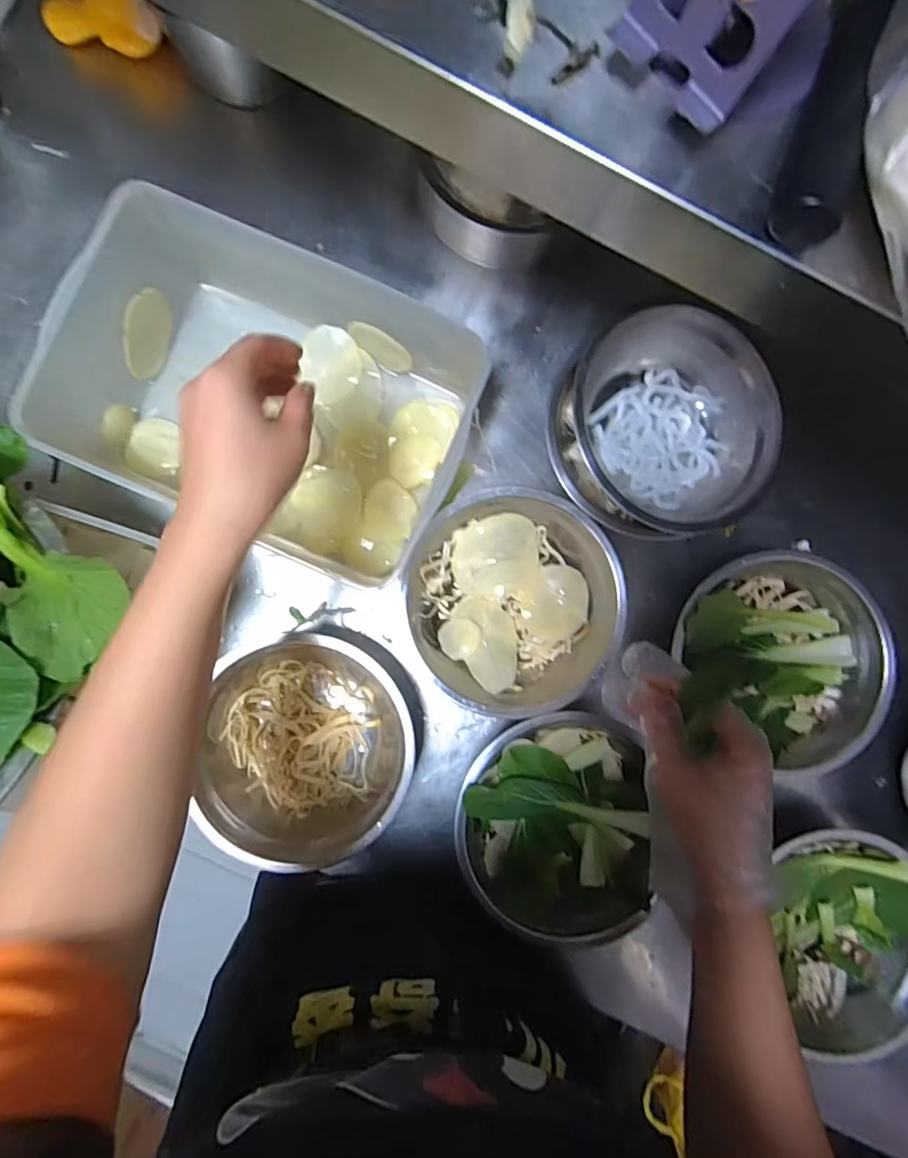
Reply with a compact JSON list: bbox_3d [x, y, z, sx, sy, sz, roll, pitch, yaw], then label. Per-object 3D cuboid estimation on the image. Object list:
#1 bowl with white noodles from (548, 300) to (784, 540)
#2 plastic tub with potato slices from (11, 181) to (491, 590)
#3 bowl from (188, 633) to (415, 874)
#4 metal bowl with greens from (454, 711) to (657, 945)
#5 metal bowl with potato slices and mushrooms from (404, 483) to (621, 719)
[{"bbox_3d":[0.182,-0.128,0.474,0.187,0.103,0.179,0,89,-2],"label":"bowl with white noodles"},{"bbox_3d":[-0.147,-0.149,0.454,0.315,0.122,0.222,24,88,-1],"label":"plastic tub with potato slices"},{"bbox_3d":[-0.131,0.159,0.477,0.181,0.055,0.203,15,89,-2],"label":"bowl"},{"bbox_3d":[0.088,0.213,0.472,0.166,0.066,0.184,4,89,-2],"label":"metal bowl with greens"},{"bbox_3d":[0.053,0.021,0.481,0.180,0.059,0.192,0,89,-2],"label":"metal bowl with potato slices and mushrooms"}]

